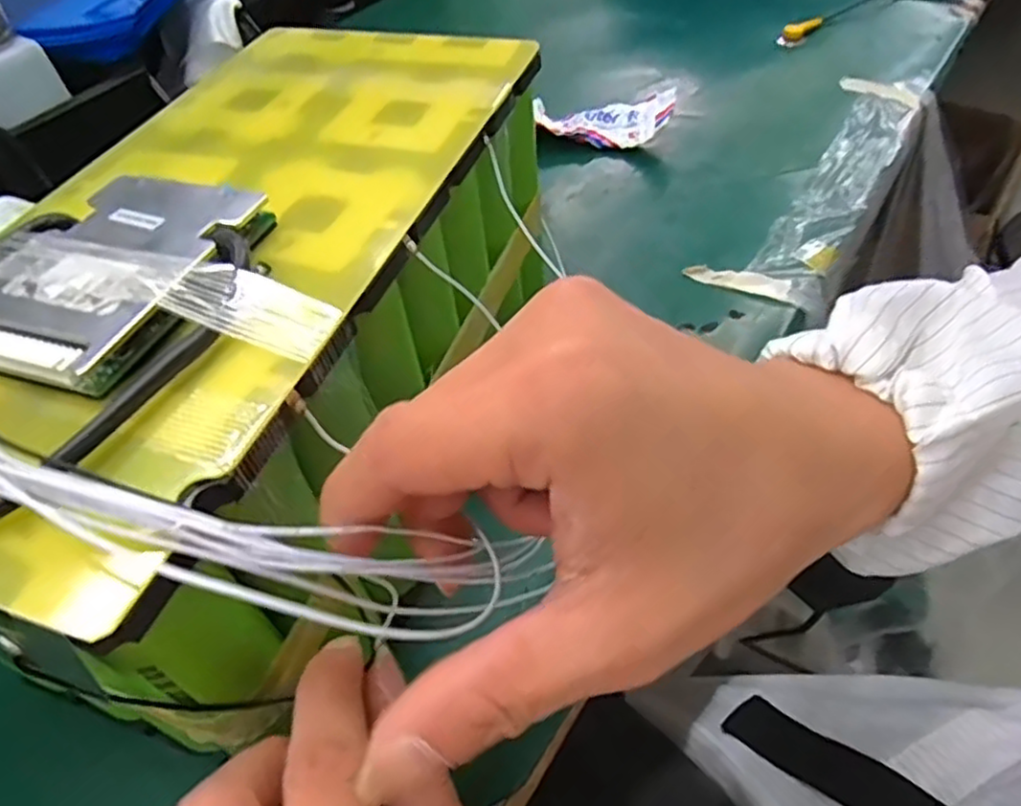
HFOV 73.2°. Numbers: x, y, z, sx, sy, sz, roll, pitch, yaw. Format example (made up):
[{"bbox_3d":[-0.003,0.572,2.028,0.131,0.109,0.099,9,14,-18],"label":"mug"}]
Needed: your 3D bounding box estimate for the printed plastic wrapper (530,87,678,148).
[{"bbox_3d":[0.067,-0.208,0.507,0.099,0.030,0.043,10,51,13],"label":"printed plastic wrapper"}]

